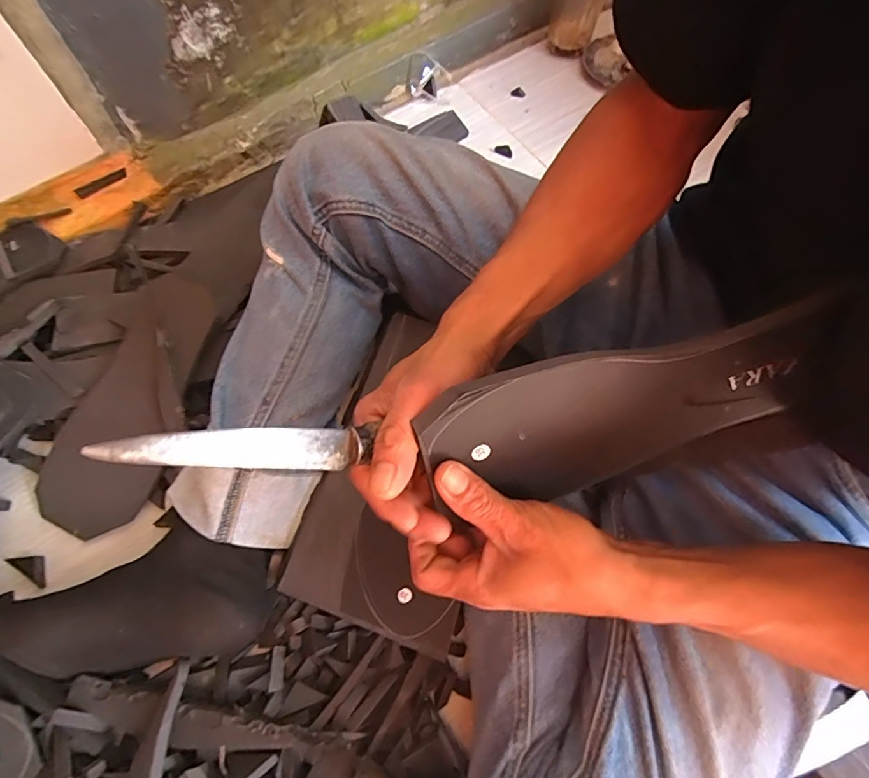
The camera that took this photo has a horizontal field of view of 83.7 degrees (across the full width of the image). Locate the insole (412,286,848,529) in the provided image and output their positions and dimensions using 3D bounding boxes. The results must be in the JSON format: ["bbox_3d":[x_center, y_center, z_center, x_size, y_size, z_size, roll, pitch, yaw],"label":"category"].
[{"bbox_3d":[0.104,0.014,0.280,0.226,0.099,0.015,-12,39,-11],"label":"insole"}]

